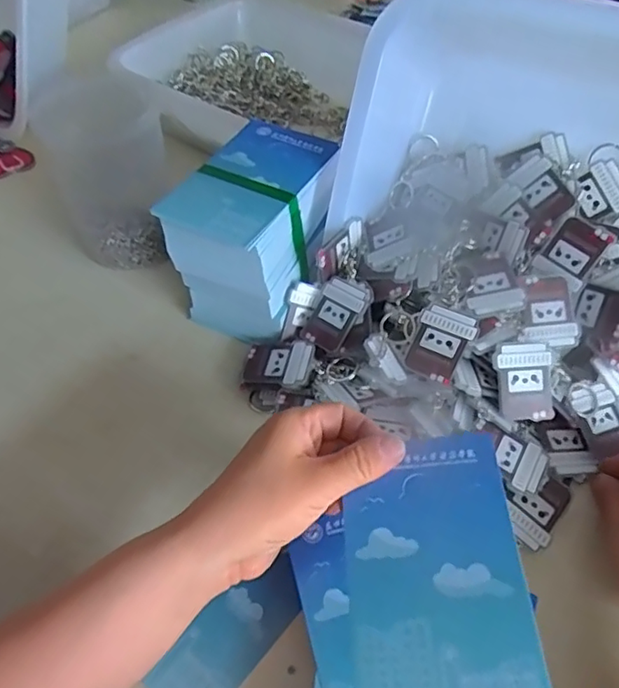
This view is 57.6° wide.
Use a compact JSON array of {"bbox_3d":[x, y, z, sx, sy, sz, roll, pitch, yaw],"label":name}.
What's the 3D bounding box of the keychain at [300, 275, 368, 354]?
[{"bbox_3d":[0.019,-0.022,0.426,0.041,0.005,0.053,34,95,33],"label":"keychain"}]

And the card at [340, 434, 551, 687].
[{"bbox_3d":[0.055,0.111,0.258,0.083,0.004,0.139,-7,53,8],"label":"card"}]

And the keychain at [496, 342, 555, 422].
[{"bbox_3d":[0.150,0.026,0.386,0.041,0.007,0.053,-3,89,-8],"label":"keychain"}]

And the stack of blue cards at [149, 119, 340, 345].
[{"bbox_3d":[-0.039,-0.094,0.450,0.097,0.093,0.136,19,53,14],"label":"stack of blue cards"}]

